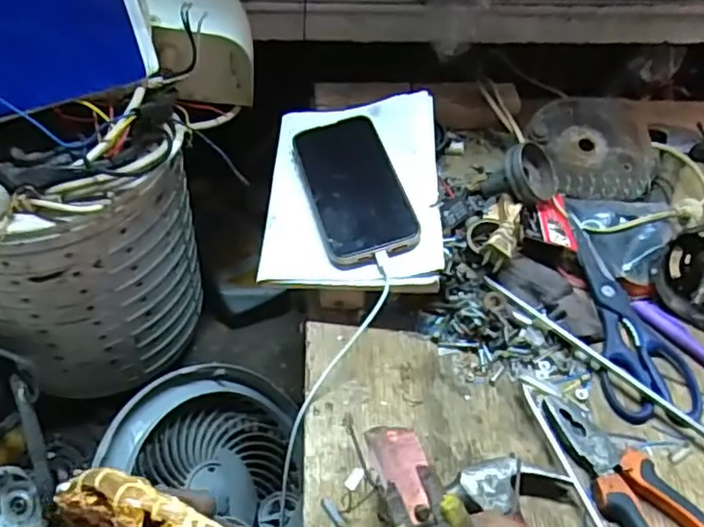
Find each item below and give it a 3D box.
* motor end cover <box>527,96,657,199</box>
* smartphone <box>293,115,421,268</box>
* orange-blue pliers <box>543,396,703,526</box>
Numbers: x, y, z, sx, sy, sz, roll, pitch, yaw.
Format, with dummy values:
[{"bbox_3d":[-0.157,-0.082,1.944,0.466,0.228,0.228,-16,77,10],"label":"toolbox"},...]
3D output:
[{"bbox_3d":[0.252,-0.124,0.659,0.128,0.020,0.122,3,63,-2],"label":"motor end cover"},{"bbox_3d":[0.000,-0.070,0.565,0.079,0.012,0.164,-16,54,-6],"label":"smartphone"},{"bbox_3d":[0.208,0.169,0.443,0.057,0.015,0.188,-25,55,-21],"label":"orange-blue pliers"}]

